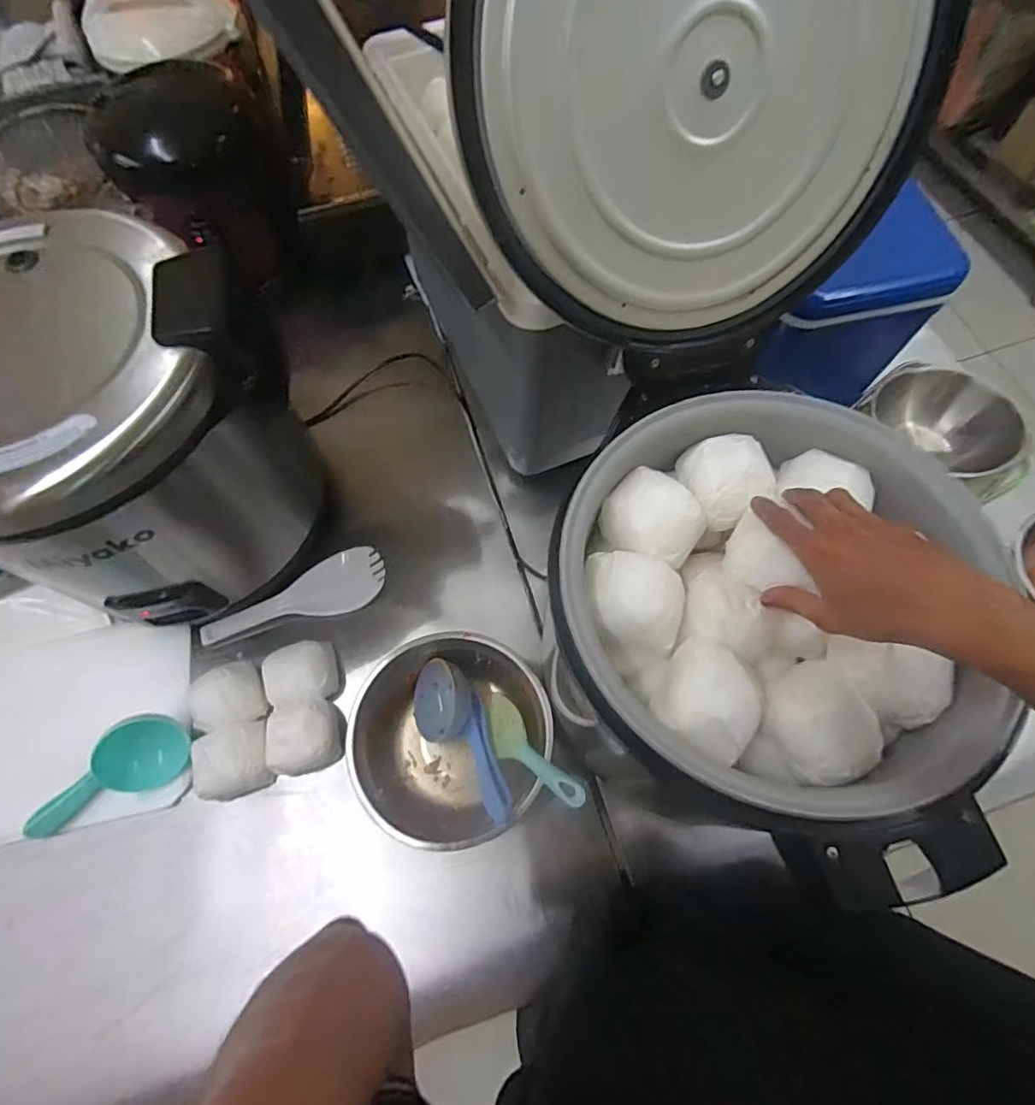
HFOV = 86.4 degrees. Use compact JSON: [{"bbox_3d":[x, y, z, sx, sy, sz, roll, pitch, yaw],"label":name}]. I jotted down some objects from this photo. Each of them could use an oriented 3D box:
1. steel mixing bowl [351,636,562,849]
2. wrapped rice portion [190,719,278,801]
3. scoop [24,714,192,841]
[{"bbox_3d":[-0.069,0.227,0.668,0.207,0.083,0.226,-1,68,1],"label":"steel mixing bowl"},{"bbox_3d":[-0.347,0.255,0.675,0.084,0.041,0.081,-13,68,-4],"label":"wrapped rice portion"},{"bbox_3d":[-0.501,0.267,0.666,0.186,0.062,0.076,-27,70,-9],"label":"scoop"}]

